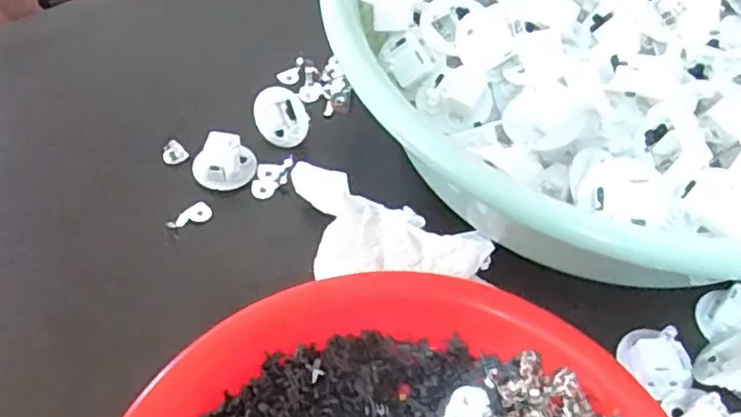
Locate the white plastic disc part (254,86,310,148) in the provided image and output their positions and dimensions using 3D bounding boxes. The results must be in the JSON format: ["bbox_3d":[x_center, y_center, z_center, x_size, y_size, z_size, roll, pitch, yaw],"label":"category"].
[{"bbox_3d":[-0.049,-0.050,0.362,0.028,0.033,0.004,-5,22,12],"label":"white plastic disc part"}]

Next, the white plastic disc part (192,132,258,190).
[{"bbox_3d":[-0.078,-0.026,0.349,0.031,0.015,0.026,1,55,0],"label":"white plastic disc part"}]

